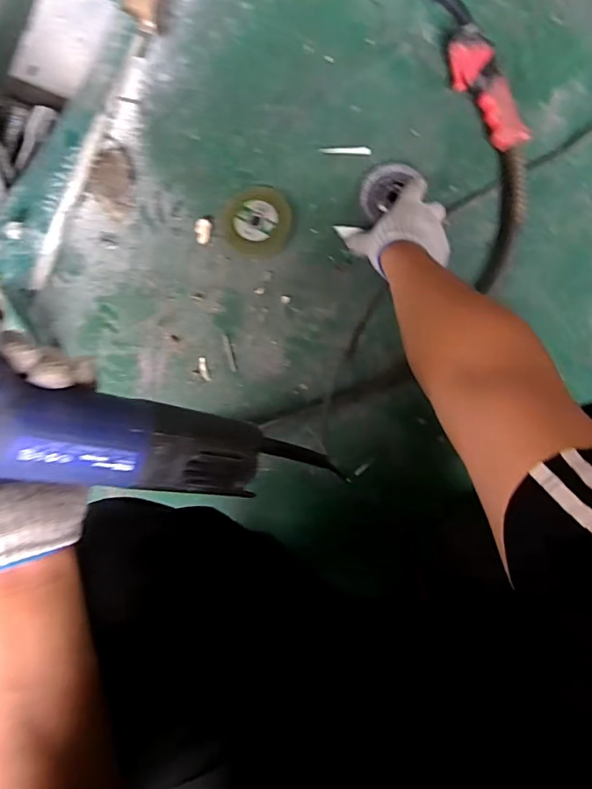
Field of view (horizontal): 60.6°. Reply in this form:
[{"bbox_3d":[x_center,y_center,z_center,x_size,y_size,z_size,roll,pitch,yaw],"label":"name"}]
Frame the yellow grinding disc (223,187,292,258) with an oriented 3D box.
[{"bbox_3d":[-0.057,-0.254,0.747,0.097,0.007,0.097,0,93,7],"label":"yellow grinding disc"}]

